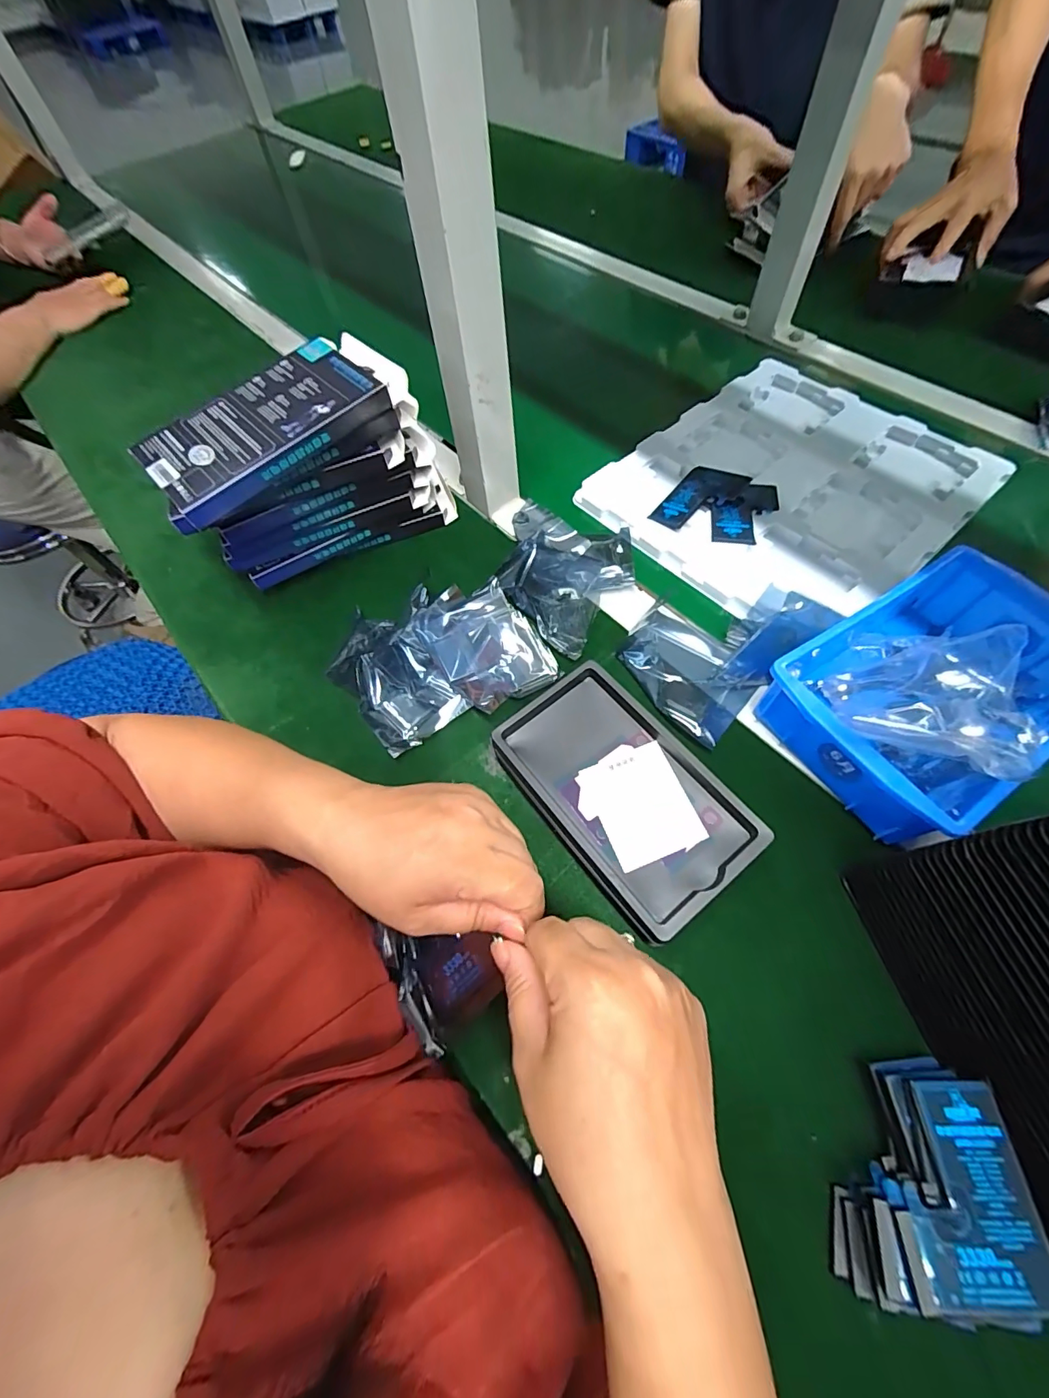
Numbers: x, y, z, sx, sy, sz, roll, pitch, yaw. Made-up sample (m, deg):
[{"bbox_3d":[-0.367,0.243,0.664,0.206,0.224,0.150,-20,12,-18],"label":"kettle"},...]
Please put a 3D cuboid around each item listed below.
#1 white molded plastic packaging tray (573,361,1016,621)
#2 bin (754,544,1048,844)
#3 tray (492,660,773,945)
[{"bbox_3d":[0.255,-0.213,0.463,0.312,0.016,0.271,-39,66,-16],"label":"white molded plastic packaging tray"},{"bbox_3d":[0.275,-0.009,0.329,0.200,0.064,0.129,-33,65,-13],"label":"bin"},{"bbox_3d":[0.061,0.062,0.317,0.098,0.047,0.156,-35,66,-14],"label":"tray"}]

